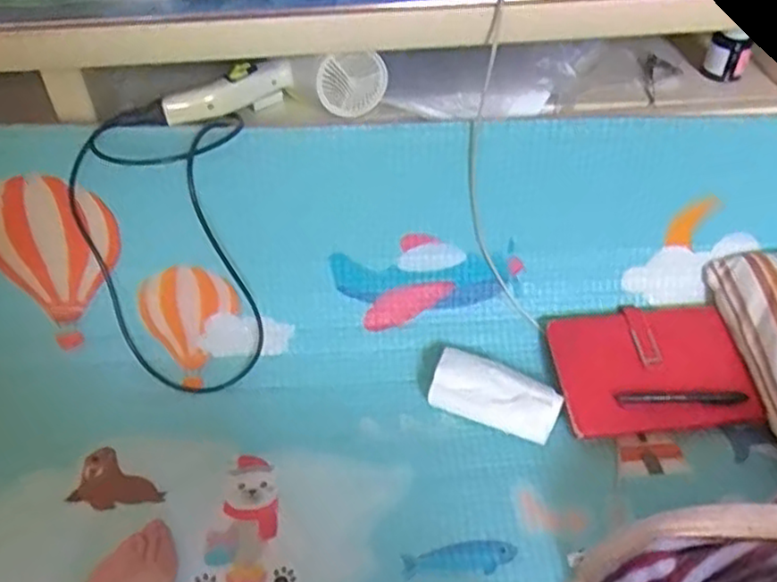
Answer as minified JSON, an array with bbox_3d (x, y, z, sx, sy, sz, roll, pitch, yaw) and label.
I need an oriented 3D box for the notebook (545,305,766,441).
[{"bbox_3d":[0.292,0.084,0.789,0.204,0.021,0.149,-6,57,-2],"label":"notebook"}]

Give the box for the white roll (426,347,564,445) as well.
[{"bbox_3d":[0.115,0.114,0.771,0.139,0.037,0.057,18,45,21],"label":"white roll"}]

